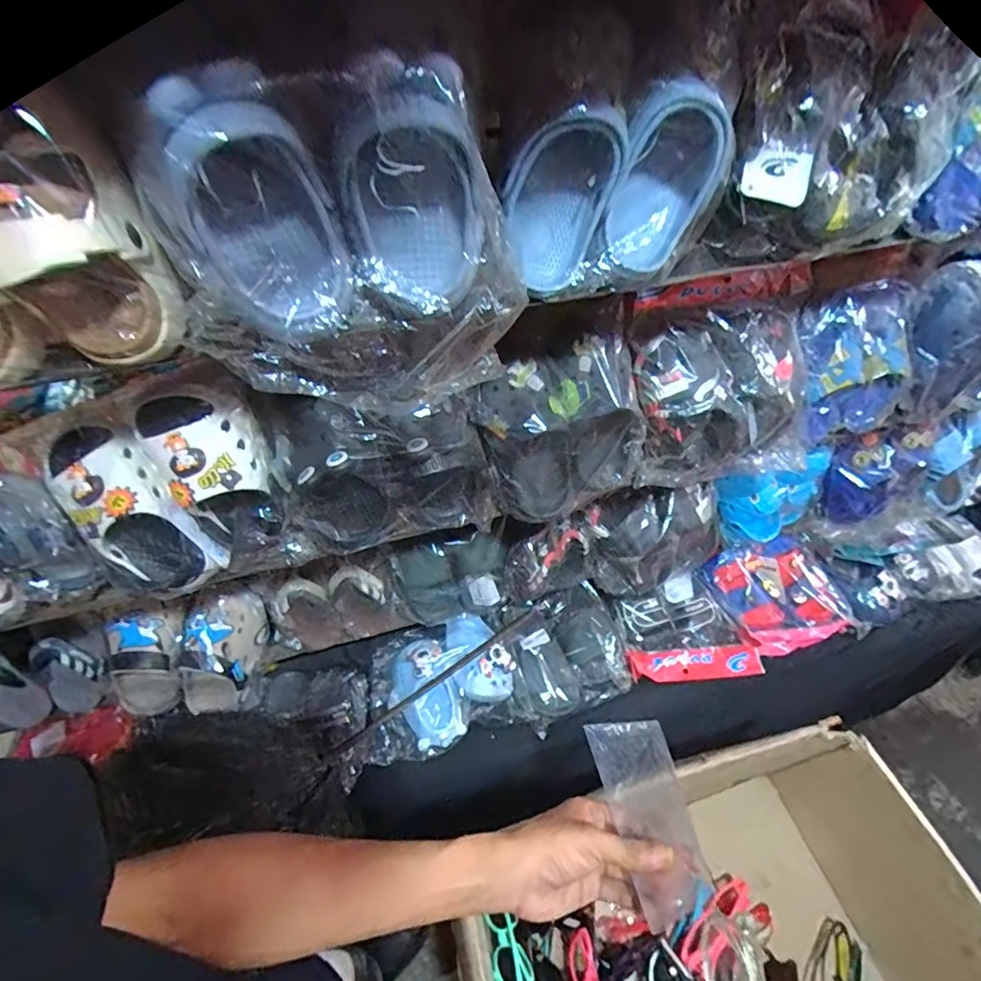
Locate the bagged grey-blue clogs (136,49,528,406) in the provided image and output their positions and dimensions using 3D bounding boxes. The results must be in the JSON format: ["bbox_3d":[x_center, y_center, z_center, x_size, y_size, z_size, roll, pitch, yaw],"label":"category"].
[{"bbox_3d":[-0.088,-0.146,0.314,0.202,0.172,0.080,-5,50,-3],"label":"bagged grey-blue clogs"}]

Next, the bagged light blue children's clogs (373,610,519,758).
[{"bbox_3d":[-0.076,0.257,0.730,0.186,0.065,0.169,-27,55,-20],"label":"bagged light blue children's clogs"}]

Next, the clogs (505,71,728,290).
[{"bbox_3d":[0.082,-0.200,0.347,0.138,0.102,0.053,-24,53,-18],"label":"clogs"}]

